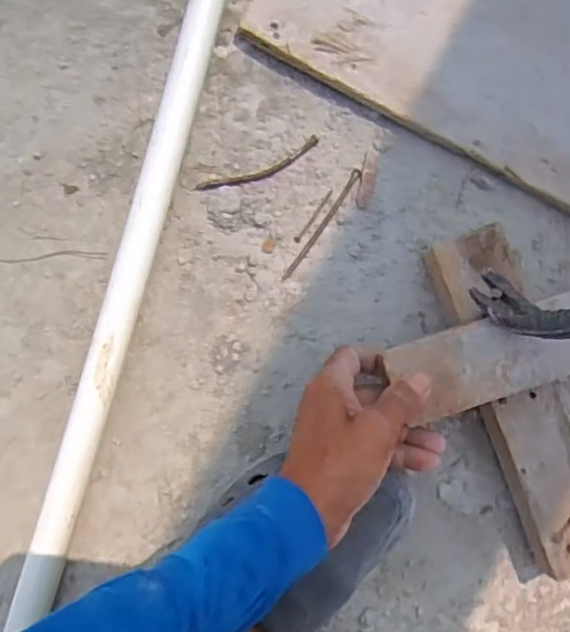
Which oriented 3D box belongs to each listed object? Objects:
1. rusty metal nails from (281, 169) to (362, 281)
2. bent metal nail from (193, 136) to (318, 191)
[{"bbox_3d":[0.030,-0.070,0.493,0.009,0.005,0.103,33,83,-6],"label":"rusty metal nails"},{"bbox_3d":[-0.018,-0.111,0.485,0.099,0.004,0.014,-25,92,-9],"label":"bent metal nail"}]

